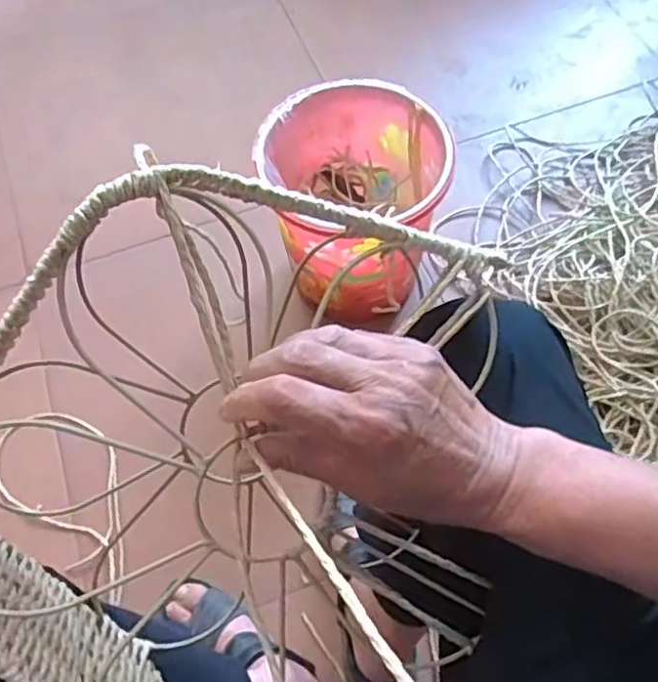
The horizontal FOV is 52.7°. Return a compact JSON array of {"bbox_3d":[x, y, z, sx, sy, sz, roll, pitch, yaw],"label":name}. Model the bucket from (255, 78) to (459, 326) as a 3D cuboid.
[{"bbox_3d":[0.033,-0.190,0.918,0.214,0.236,0.221,-1,62,2],"label":"bucket"}]

